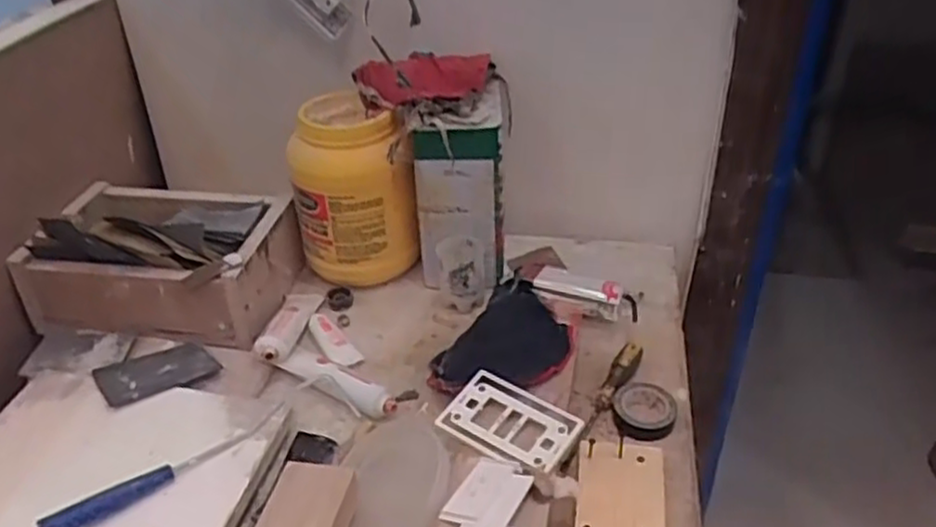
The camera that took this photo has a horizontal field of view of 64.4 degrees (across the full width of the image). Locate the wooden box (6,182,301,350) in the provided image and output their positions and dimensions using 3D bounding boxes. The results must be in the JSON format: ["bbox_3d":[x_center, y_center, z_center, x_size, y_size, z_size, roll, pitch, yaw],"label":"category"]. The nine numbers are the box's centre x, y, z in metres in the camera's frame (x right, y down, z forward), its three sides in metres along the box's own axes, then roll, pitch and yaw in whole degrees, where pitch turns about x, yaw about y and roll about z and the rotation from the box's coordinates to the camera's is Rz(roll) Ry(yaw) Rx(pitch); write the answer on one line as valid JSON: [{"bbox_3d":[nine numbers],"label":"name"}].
[{"bbox_3d":[-0.380,-0.012,0.940,0.306,0.115,0.201,5,35,9],"label":"wooden box"}]

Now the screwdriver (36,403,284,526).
[{"bbox_3d":[-0.270,0.186,0.680,0.221,0.026,0.023,-26,41,-31],"label":"screwdriver"}]

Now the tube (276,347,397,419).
[{"bbox_3d":[-0.138,0.128,0.802,0.146,0.023,0.034,22,41,30],"label":"tube"}]

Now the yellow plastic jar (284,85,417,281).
[{"bbox_3d":[-0.150,-0.097,0.961,0.144,0.195,0.145,-8,35,-10],"label":"yellow plastic jar"}]

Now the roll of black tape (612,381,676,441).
[{"bbox_3d":[0.180,0.155,0.765,0.062,0.021,0.075,6,35,10],"label":"roll of black tape"}]

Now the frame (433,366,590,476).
[{"bbox_3d":[0.040,0.148,0.701,0.125,0.012,0.073,19,50,29],"label":"frame"}]

